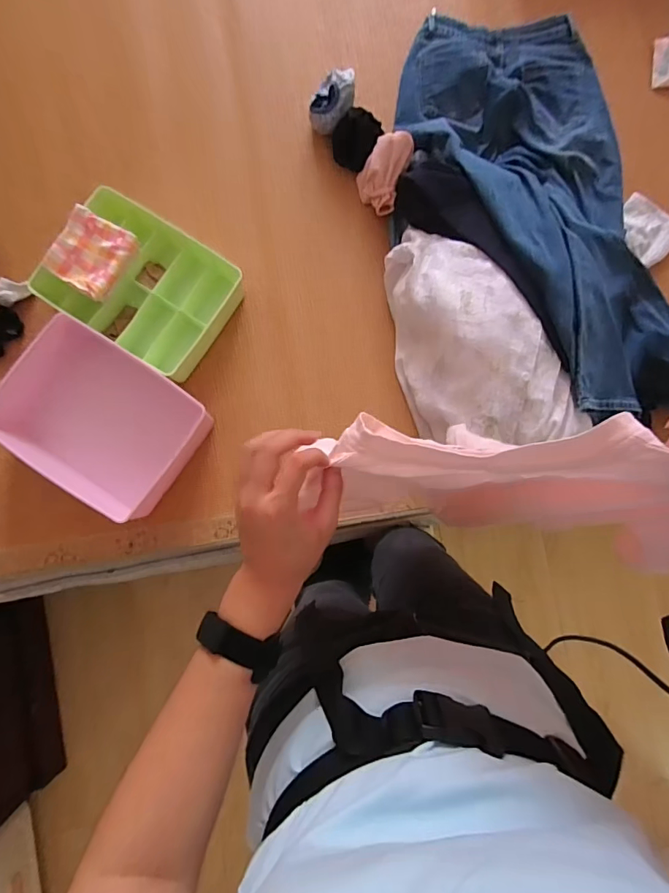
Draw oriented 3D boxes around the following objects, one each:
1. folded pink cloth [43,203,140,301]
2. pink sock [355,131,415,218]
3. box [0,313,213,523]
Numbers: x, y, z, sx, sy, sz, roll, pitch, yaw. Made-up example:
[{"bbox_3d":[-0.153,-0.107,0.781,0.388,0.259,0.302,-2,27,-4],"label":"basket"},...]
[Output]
[{"bbox_3d":[-0.428,-0.340,0.797,0.111,0.043,0.135,34,86,1],"label":"folded pink cloth"},{"bbox_3d":[0.088,-0.515,0.861,0.089,0.105,0.112,20,85,0],"label":"pink sock"},{"bbox_3d":[-0.410,-0.046,0.793,0.332,0.091,0.278,32,85,1],"label":"box"}]

